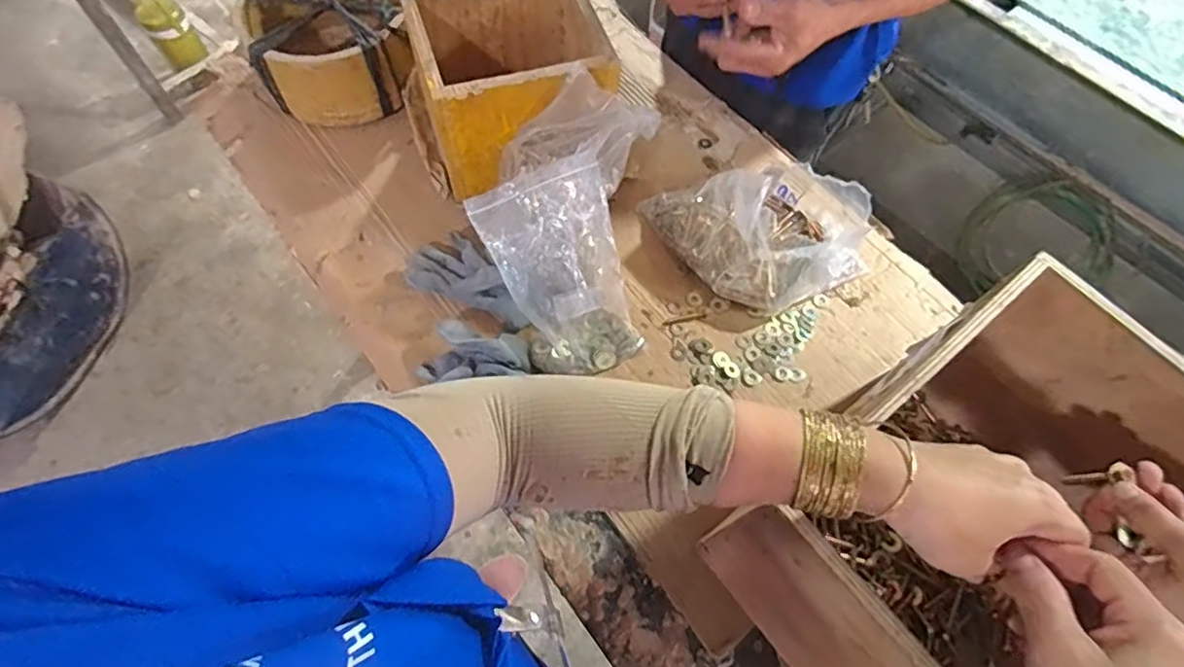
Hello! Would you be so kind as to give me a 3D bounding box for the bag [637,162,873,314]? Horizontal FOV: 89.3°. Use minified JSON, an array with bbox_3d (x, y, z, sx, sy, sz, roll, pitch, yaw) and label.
[{"bbox_3d":[0.210,-0.130,0.721,0.236,0.090,0.197,-16,65,-11],"label":"bag"}]

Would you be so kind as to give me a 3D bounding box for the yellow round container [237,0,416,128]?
[{"bbox_3d":[-0.349,-0.394,0.803,0.200,0.114,0.204,1,63,-3],"label":"yellow round container"}]

